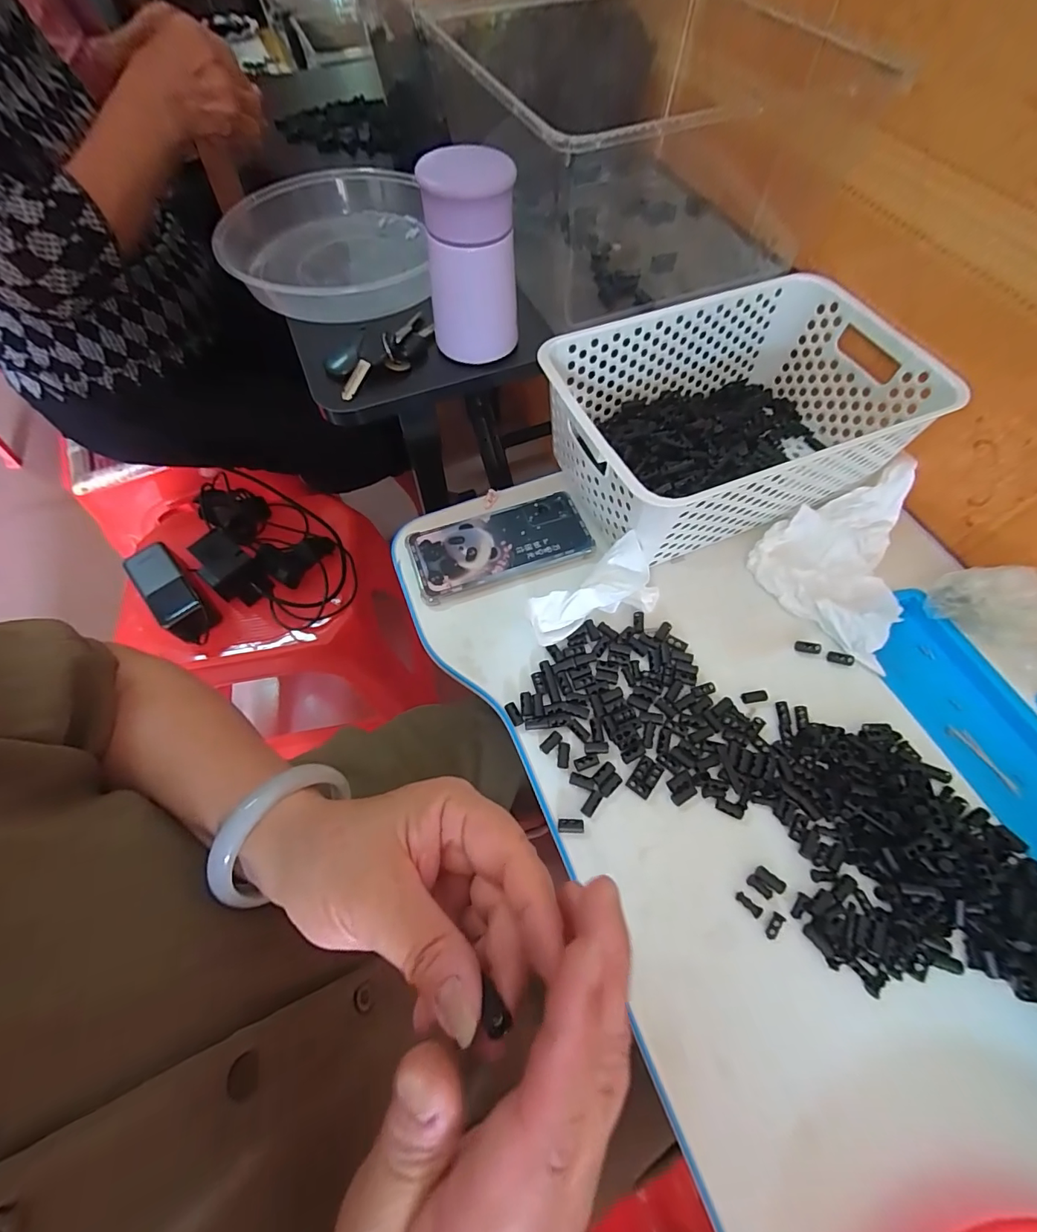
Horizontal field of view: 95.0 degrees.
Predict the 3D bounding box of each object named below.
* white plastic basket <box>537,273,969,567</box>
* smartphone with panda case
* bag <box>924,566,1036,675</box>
[{"bbox_3d":[0.188,-0.183,0.435,0.307,0.100,0.202,-20,65,-11],"label":"white plastic basket"},{"bbox_3d":[-0.017,-0.065,0.434,0.160,0.011,0.072,-18,65,-10],"label":"smartphone with panda case"},{"bbox_3d":[0.398,0.004,0.371,0.059,0.051,0.117,-28,67,-14],"label":"bag"}]

